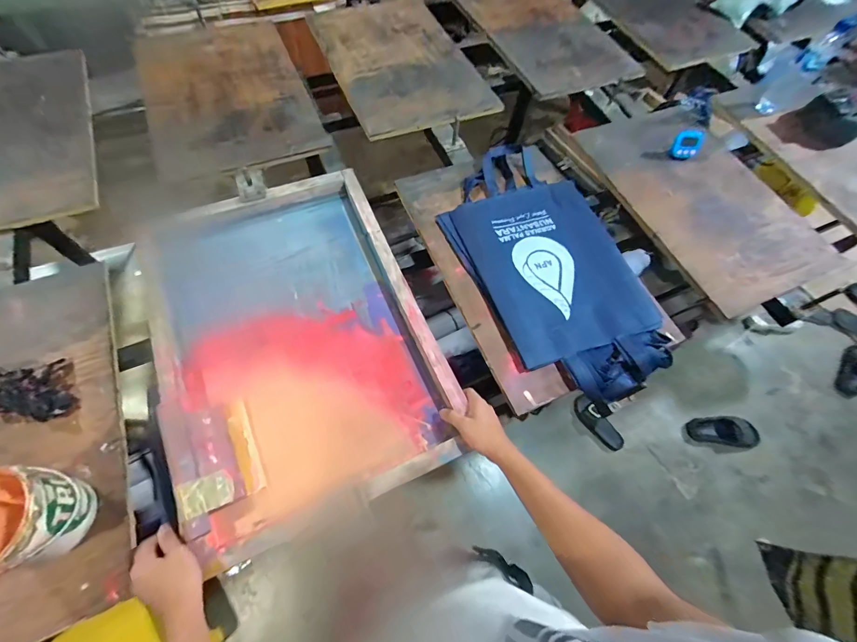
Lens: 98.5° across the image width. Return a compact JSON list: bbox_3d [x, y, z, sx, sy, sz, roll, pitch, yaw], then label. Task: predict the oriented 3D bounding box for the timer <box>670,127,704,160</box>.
[{"bbox_3d":[0.669,-0.459,0.955,0.062,0.012,0.078,16,103,23],"label":"timer"}]

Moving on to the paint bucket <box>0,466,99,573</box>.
[{"bbox_3d":[-0.537,0.262,0.485,0.117,0.128,0.116,2,64,-4],"label":"paint bucket"}]

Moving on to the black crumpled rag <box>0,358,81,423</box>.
[{"bbox_3d":[-0.657,0.101,0.597,0.170,0.045,0.103,14,64,2],"label":"black crumpled rag"}]

